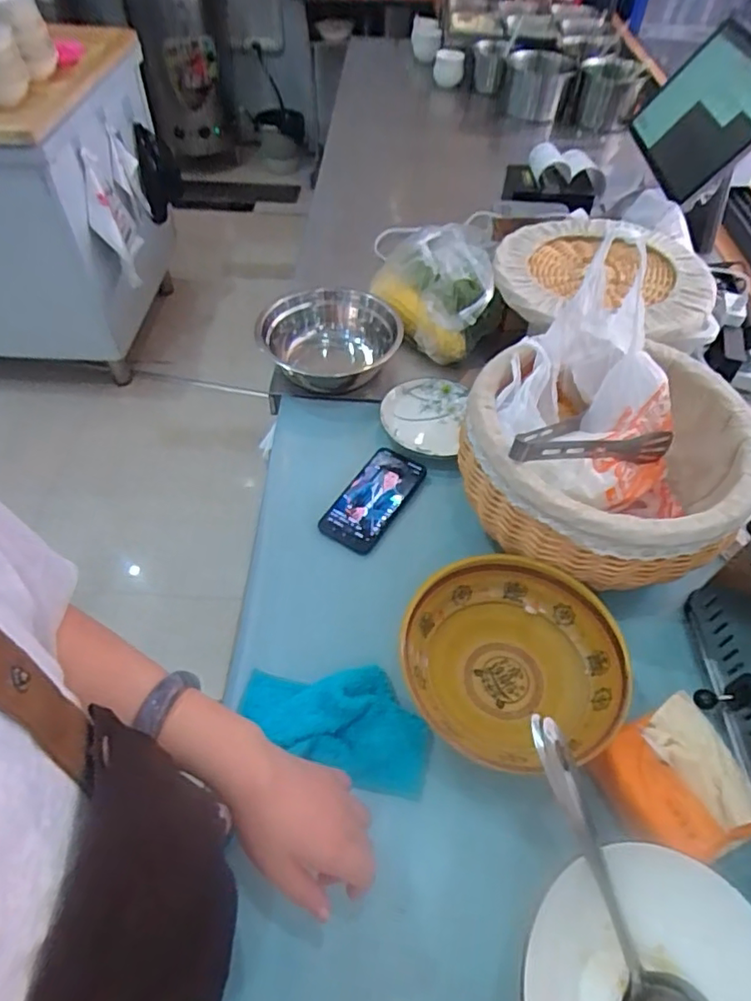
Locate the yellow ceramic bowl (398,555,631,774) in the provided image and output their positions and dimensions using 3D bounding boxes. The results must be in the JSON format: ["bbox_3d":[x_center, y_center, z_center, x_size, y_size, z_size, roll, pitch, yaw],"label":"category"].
[{"bbox_3d":[0.131,0.153,0.572,0.203,0.061,0.188,1,52,-1],"label":"yellow ceramic bowl"}]

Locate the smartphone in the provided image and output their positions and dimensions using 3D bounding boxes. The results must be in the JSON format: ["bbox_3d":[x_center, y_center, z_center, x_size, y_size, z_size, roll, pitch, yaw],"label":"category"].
[{"bbox_3d":[-0.002,-0.005,0.739,0.076,0.010,0.154,26,56,17],"label":"smartphone"}]

